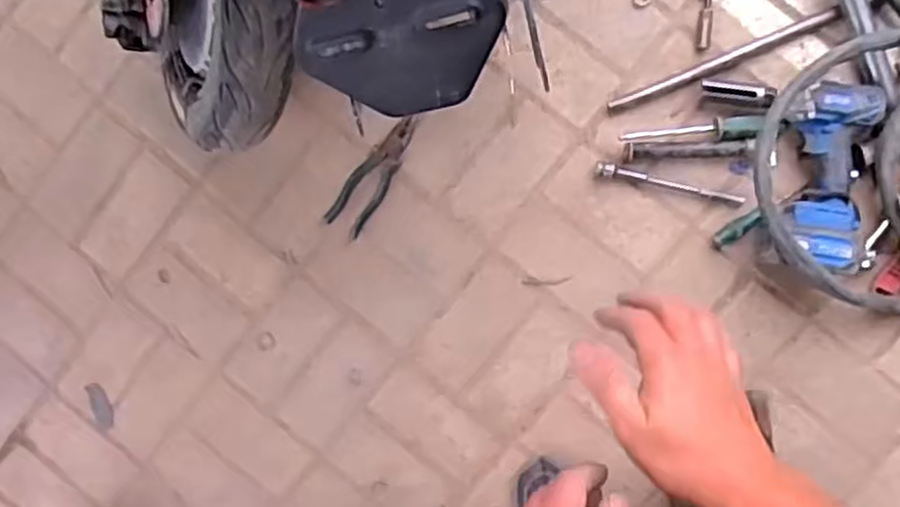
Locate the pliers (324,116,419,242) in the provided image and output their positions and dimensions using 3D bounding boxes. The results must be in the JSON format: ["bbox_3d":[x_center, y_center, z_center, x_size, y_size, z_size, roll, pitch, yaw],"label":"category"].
[{"bbox_3d":[-0.105,-0.110,1.008,0.057,0.009,0.187,34,97,1],"label":"pliers"}]

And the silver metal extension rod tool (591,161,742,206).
[{"bbox_3d":[0.296,-0.092,0.974,0.201,0.014,0.017,15,96,3],"label":"silver metal extension rod tool"}]

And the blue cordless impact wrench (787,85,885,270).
[{"bbox_3d":[0.474,-0.101,0.919,0.105,0.091,0.227,8,96,4],"label":"blue cordless impact wrench"}]

